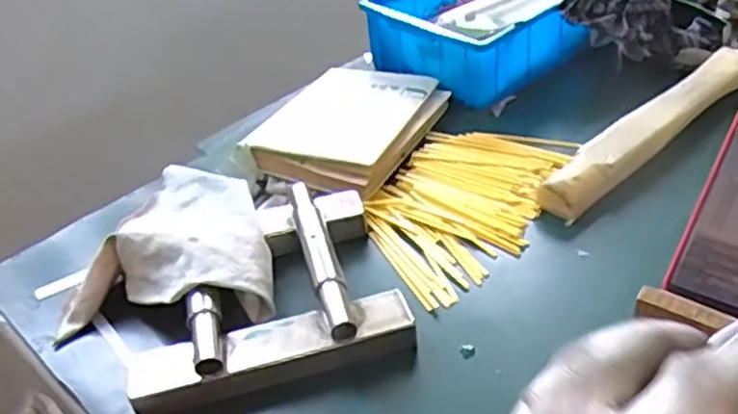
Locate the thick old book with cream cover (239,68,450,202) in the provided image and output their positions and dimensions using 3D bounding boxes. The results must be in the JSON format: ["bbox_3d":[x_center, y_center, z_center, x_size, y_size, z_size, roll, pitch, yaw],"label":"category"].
[{"bbox_3d":[-0.022,-0.084,0.735,0.145,0.035,0.220,13,41,26],"label":"thick old book with cream cover"}]

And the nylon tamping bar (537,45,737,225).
[{"bbox_3d":[0.281,-0.083,0.682,0.338,0.035,0.040,-32,42,-29],"label":"nylon tamping bar"}]

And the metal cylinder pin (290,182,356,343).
[{"bbox_3d":[-0.040,0.034,0.548,0.022,0.020,0.176,-14,36,-8],"label":"metal cylinder pin"}]

